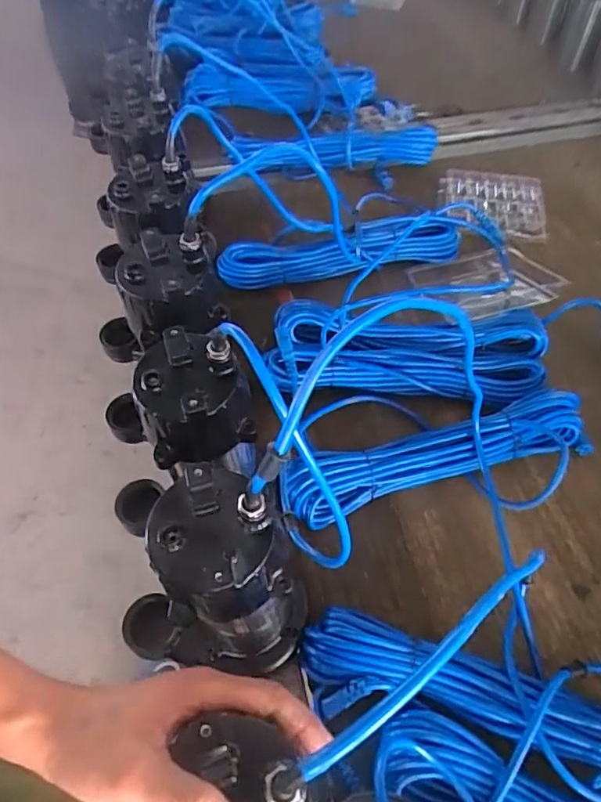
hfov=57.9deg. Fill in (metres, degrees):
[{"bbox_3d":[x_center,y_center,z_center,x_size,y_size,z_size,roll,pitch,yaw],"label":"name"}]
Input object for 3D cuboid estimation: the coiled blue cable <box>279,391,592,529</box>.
[{"bbox_3d":[0.149,0.061,0.605,0.348,0.066,0.072,-12,56,-11],"label":"coiled blue cable"}]

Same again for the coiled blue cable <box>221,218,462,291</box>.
[{"bbox_3d":[0.060,-0.212,0.786,0.350,0.075,0.065,-10,56,-9],"label":"coiled blue cable"}]

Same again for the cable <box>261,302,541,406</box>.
[{"bbox_3d":[0.131,-0.057,0.688,0.341,0.062,0.128,3,55,0],"label":"cable"}]

